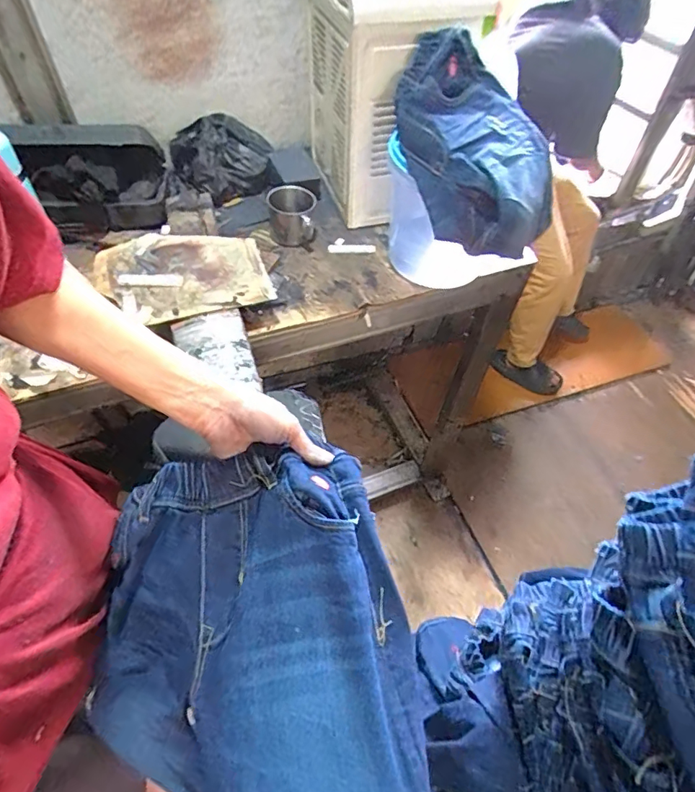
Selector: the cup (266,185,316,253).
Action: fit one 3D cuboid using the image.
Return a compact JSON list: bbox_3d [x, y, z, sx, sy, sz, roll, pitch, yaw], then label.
[{"bbox_3d":[-0.097,-0.309,0.843,0.083,0.073,0.076,2,52,0],"label":"cup"}]

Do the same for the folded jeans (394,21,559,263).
[{"bbox_3d":[0.162,-0.328,0.639,0.172,0.174,0.238,-25,57,-20],"label":"folded jeans"}]

